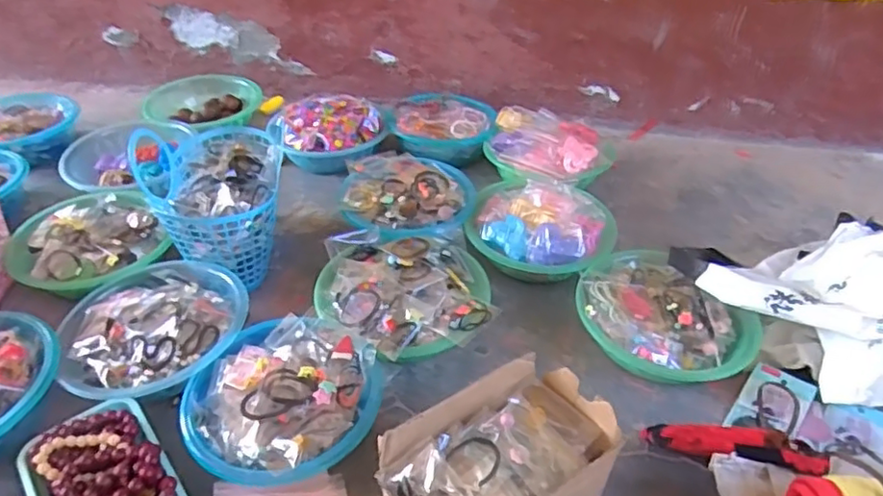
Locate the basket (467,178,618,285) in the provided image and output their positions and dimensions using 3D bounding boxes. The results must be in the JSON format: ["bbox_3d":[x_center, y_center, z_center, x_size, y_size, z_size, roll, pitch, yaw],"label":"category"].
[{"bbox_3d":[0.160,-0.025,0.994,0.226,0.097,0.191,13,41,15],"label":"basket"}]

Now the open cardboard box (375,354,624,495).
[{"bbox_3d":[0.051,0.244,0.608,0.223,0.170,0.135,-24,45,-27],"label":"open cardboard box"}]

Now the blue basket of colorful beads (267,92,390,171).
[{"bbox_3d":[-0.219,-0.221,1.199,0.220,0.086,0.175,-7,40,-9],"label":"blue basket of colorful beads"}]

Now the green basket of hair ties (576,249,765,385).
[{"bbox_3d":[0.296,0.106,0.857,0.198,0.080,0.231,-24,45,-27],"label":"green basket of hair ties"}]

